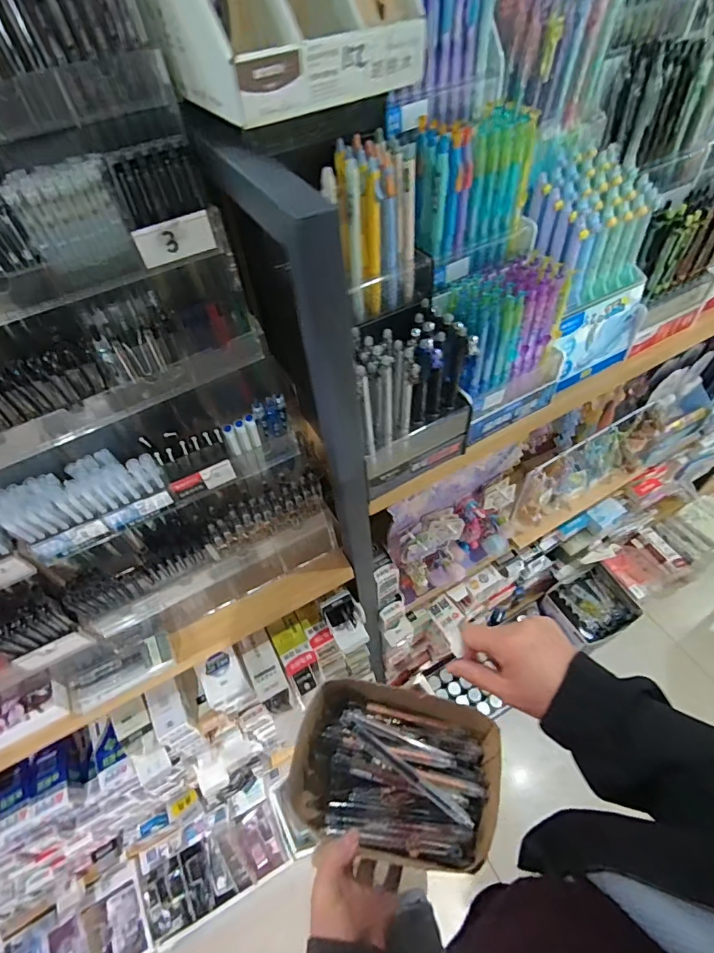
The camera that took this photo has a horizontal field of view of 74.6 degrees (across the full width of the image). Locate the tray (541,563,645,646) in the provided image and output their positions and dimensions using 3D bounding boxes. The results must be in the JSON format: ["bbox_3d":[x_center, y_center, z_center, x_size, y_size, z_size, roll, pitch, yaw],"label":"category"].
[{"bbox_3d":[0.656,0.359,1.309,0.221,0.060,0.173,-26,54,-14],"label":"tray"}]

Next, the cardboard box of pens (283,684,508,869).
[{"bbox_3d":[0.035,0.291,0.470,0.200,0.063,0.137,9,54,12],"label":"cardboard box of pens"}]

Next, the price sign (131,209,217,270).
[{"bbox_3d":[-0.154,-0.202,0.399,0.063,0.032,0.005,-21,53,-11],"label":"price sign"}]

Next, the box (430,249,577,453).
[{"bbox_3d":[0.162,-0.143,0.537,0.138,0.166,0.083,-27,55,-15],"label":"box"}]

